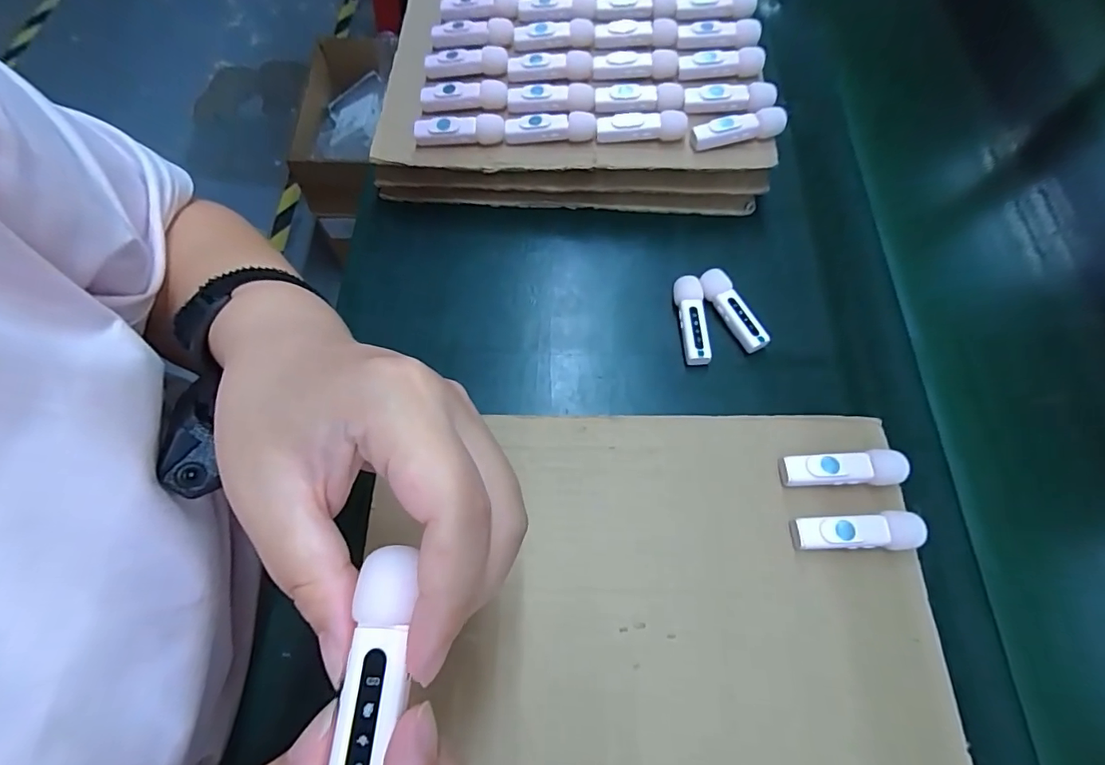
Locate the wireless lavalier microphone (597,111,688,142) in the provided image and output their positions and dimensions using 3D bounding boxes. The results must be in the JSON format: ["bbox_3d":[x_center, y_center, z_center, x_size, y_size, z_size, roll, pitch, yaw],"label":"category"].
[{"bbox_3d":[0.064,-0.183,0.362,0.063,0.014,0.013,0,66,-3],"label":"wireless lavalier microphone"}]

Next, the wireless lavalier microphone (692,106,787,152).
[{"bbox_3d":[0.132,-0.180,0.360,0.063,0.018,0.013,-9,67,-7],"label":"wireless lavalier microphone"}]

